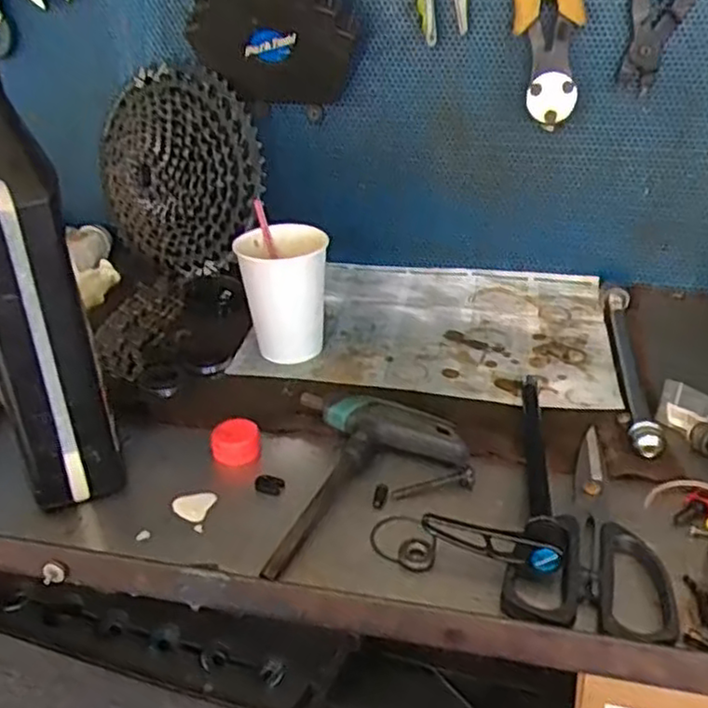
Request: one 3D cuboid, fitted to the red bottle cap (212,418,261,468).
[{"bbox_3d":[-0.077,0.059,0.471,0.030,0.025,0.025,-7,30,-10],"label":"red bottle cap"}]

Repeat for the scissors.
[{"bbox_3d":[0.136,0.095,0.410,0.081,0.011,0.170,8,31,16],"label":"scissors"}]

